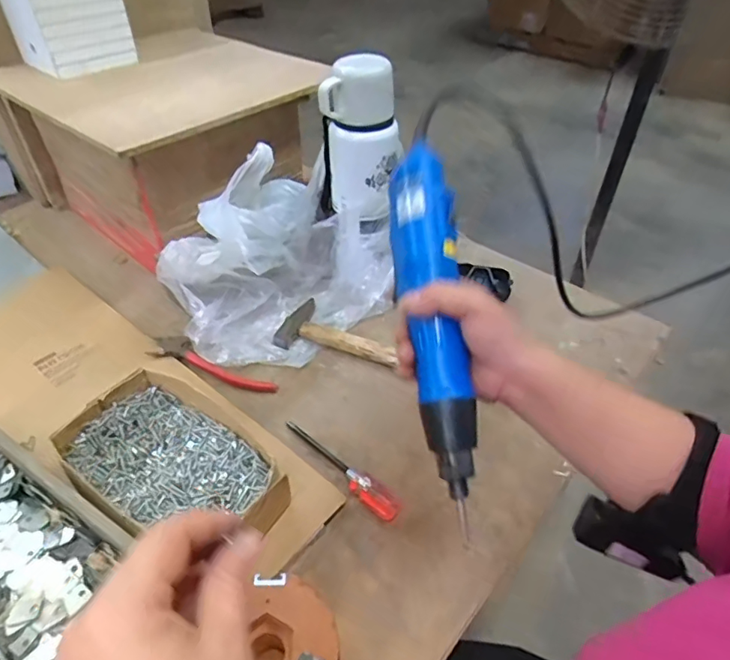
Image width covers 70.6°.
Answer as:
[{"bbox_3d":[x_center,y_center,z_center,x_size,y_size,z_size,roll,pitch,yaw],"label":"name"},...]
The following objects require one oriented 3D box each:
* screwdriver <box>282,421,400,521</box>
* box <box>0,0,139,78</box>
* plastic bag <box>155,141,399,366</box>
[{"bbox_3d":[-0.022,0.119,0.461,0.020,0.021,0.137,-30,51,-30],"label":"screwdriver"},{"bbox_3d":[-0.363,-0.398,0.614,0.103,0.140,0.104,34,52,31],"label":"box"},{"bbox_3d":[-0.106,-0.078,0.577,0.189,0.153,0.225,34,51,31],"label":"plastic bag"}]

